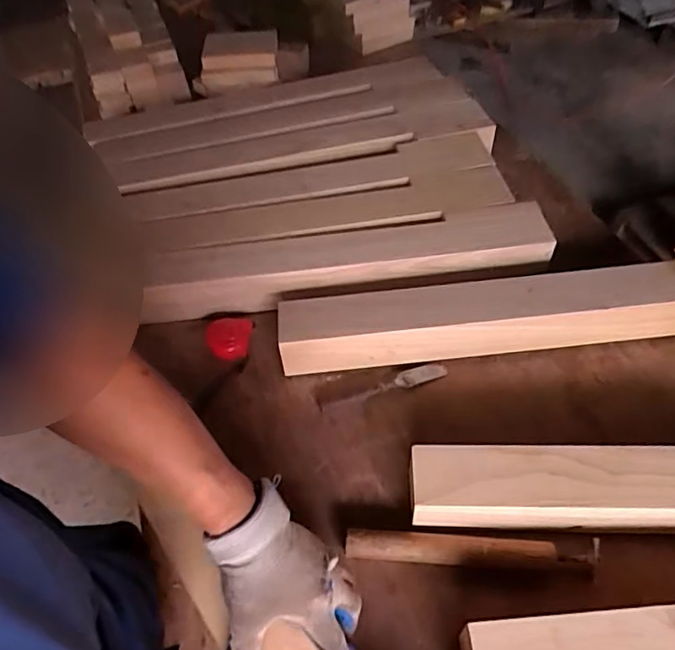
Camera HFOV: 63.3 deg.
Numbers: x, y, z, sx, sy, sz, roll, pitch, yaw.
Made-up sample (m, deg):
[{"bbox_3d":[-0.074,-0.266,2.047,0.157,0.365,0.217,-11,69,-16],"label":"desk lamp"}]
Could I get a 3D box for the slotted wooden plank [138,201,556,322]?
[{"bbox_3d":[0.001,-0.091,0.851,0.640,0.077,0.100,-7,51,-3],"label":"slotted wooden plank"}]

